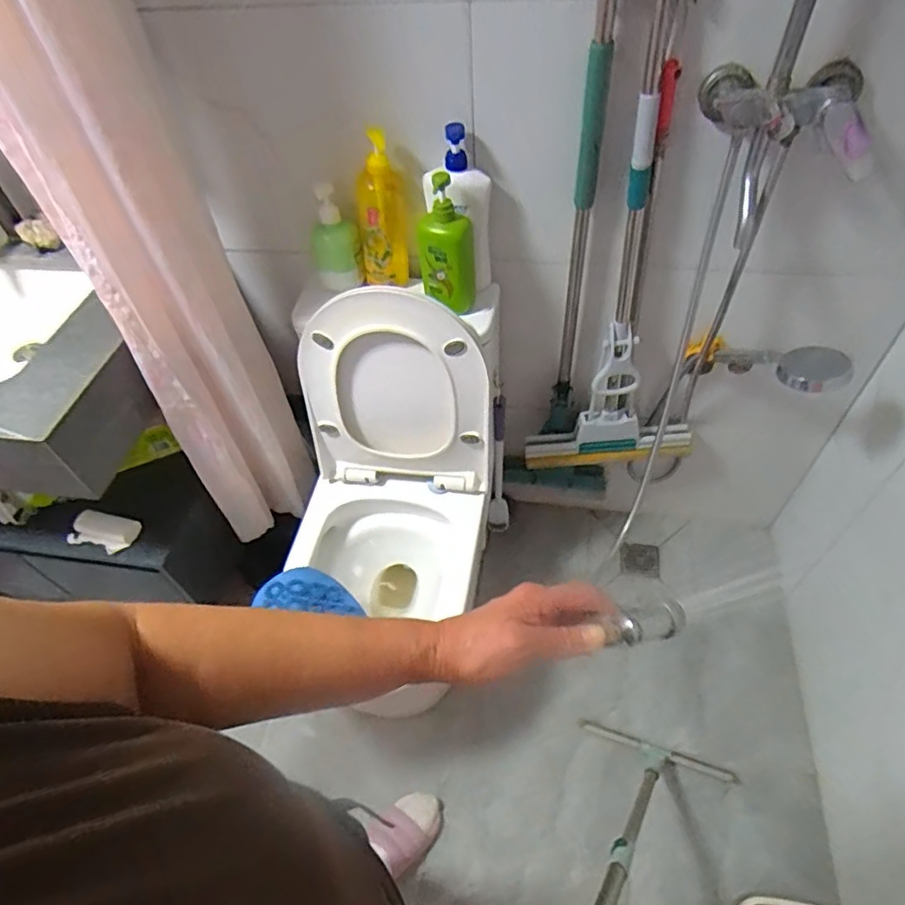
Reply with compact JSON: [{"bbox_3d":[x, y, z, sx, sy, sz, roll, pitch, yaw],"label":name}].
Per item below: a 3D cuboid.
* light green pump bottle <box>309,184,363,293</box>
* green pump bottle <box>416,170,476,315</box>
[{"bbox_3d":[-0.210,-0.377,1.038,0.088,0.168,0.051,-16,51,-8],"label":"light green pump bottle"},{"bbox_3d":[-0.010,-0.340,0.971,0.093,0.220,0.071,-4,50,2],"label":"green pump bottle"}]

